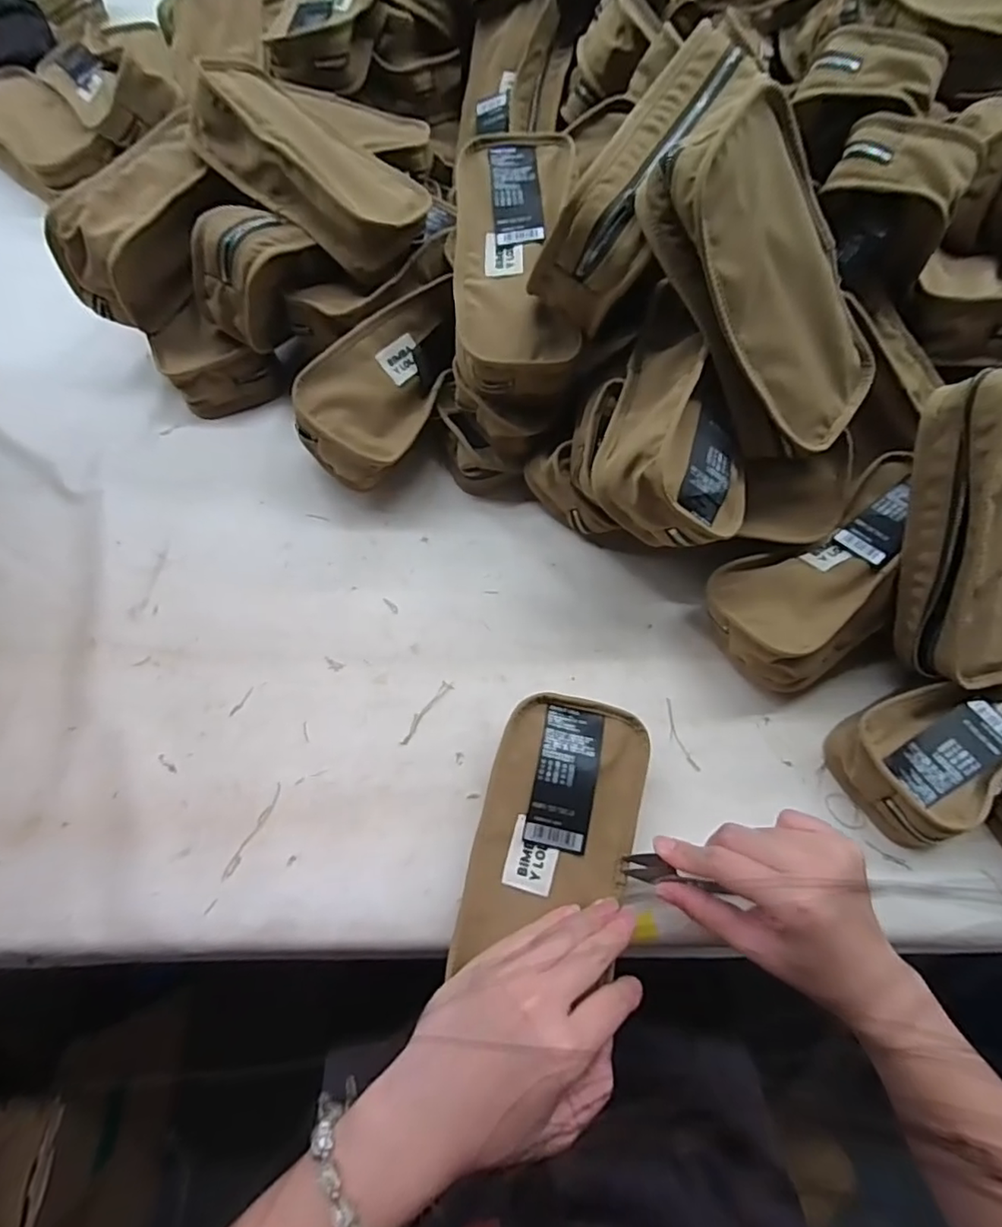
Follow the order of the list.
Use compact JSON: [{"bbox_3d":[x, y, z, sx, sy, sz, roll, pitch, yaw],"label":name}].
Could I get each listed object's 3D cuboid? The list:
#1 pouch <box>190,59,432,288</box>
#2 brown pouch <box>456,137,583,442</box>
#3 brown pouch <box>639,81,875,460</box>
[{"bbox_3d":[-0.148,-0.356,0.464,0.189,0.047,0.097,36,68,-5],"label":"pouch"},{"bbox_3d":[0.009,-0.244,0.431,0.085,0.061,0.213,-1,84,-3],"label":"brown pouch"},{"bbox_3d":[0.158,-0.187,0.344,0.098,0.193,0.035,-43,31,-6],"label":"brown pouch"}]

